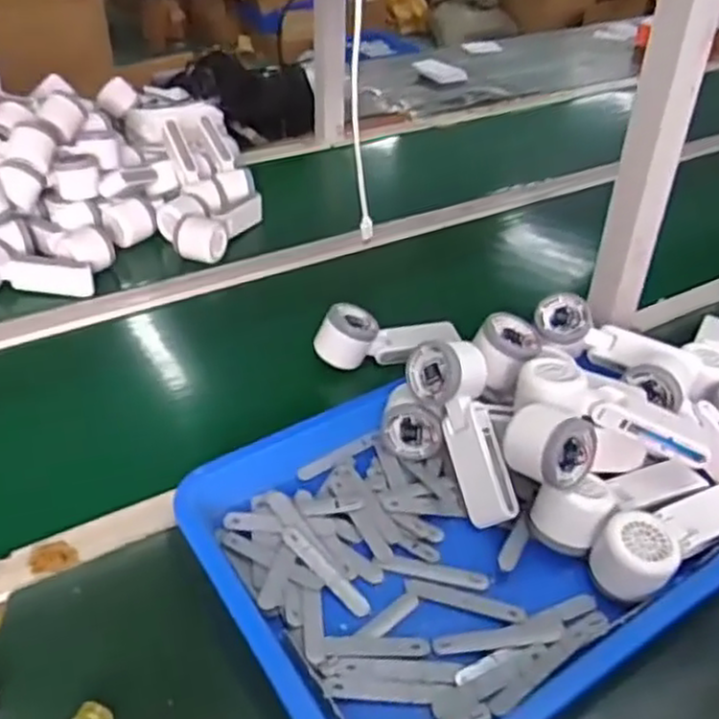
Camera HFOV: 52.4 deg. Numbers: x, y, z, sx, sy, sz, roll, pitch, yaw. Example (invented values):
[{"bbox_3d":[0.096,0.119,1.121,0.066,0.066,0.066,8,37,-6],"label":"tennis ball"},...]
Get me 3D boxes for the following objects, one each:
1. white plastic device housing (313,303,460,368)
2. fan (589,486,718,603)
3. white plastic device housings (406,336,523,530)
[{"bbox_3d":[0.031,-0.030,0.810,0.159,0.054,0.048,-9,38,-13],"label":"white plastic device housing"},{"bbox_3d":[0.256,0.146,0.597,0.165,0.053,0.059,-10,38,-36],"label":"fan"},{"bbox_3d":[0.098,0.060,0.642,0.066,0.048,0.167,-13,74,-19],"label":"white plastic device housings"}]

